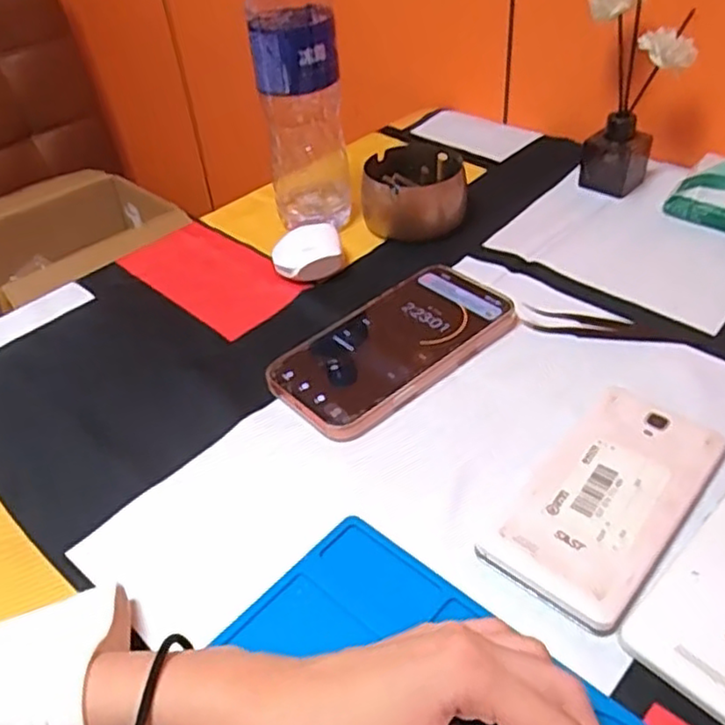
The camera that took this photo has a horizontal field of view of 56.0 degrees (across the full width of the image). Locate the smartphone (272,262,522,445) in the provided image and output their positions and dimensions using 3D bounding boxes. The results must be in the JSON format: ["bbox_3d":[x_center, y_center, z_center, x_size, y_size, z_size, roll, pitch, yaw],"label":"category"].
[{"bbox_3d":[0.021,-0.011,0.451,0.166,0.015,0.081,-33,48,-28],"label":"smartphone"}]

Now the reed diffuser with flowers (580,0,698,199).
[{"bbox_3d":[0.226,-0.227,0.578,0.075,0.153,0.077,2,41,9],"label":"reed diffuser with flowers"}]

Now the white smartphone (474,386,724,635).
[{"bbox_3d":[0.128,0.067,0.349,0.068,0.009,0.141,29,51,33],"label":"white smartphone"}]

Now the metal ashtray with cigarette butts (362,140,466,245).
[{"bbox_3d":[0.043,-0.149,0.581,0.083,0.050,0.092,-1,41,5],"label":"metal ashtray with cigarette butts"}]

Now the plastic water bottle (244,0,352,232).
[{"bbox_3d":[-0.049,-0.212,0.534,0.064,0.221,0.070,-8,41,-2],"label":"plastic water bottle"}]

